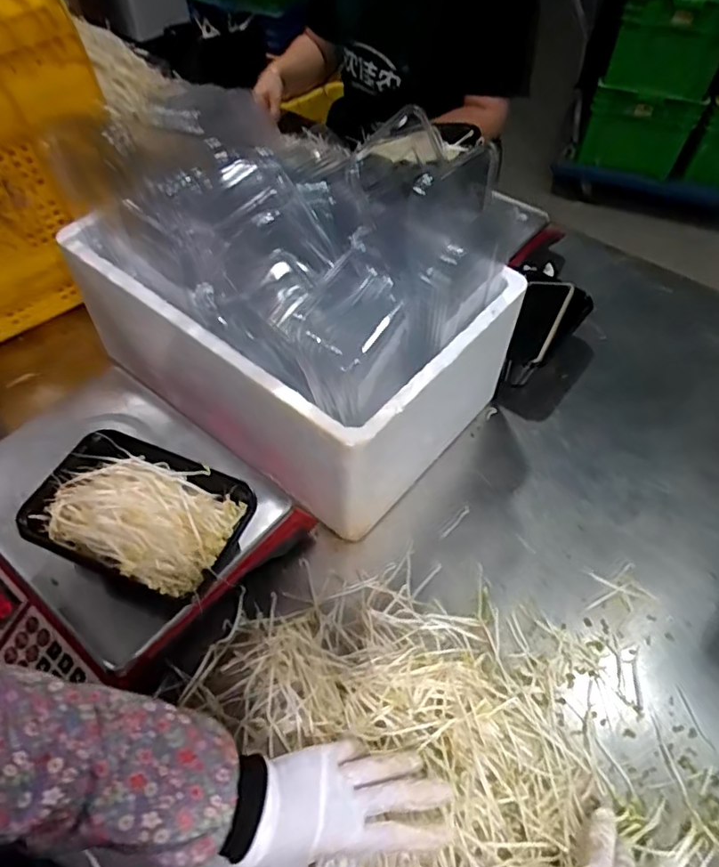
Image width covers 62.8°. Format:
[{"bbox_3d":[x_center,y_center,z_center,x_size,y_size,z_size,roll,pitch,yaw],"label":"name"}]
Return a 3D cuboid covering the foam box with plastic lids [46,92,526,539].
[{"bbox_3d":[-0.096,-0.172,0.694,0.476,0.331,0.284,36,58,23],"label":"foam box with plastic lids"}]

